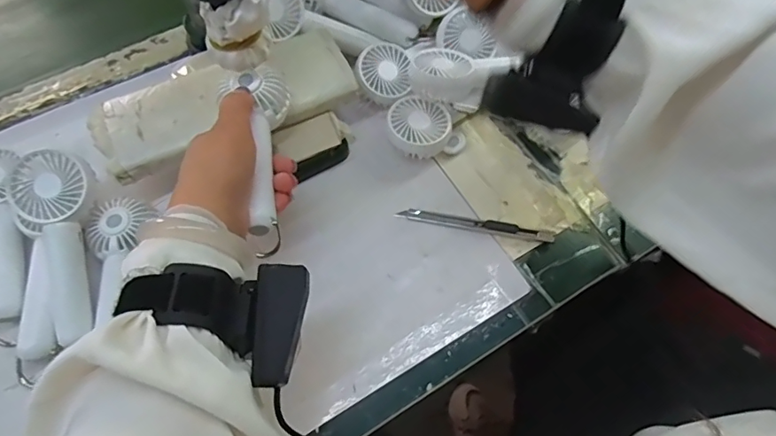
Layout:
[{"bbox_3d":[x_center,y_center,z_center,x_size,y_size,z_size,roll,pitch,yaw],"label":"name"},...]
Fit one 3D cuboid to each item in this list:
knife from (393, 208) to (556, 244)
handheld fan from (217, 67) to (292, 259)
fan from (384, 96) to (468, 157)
[{"bbox_3d":[0.076,0.005,0.429,0.133,0.006,0.013,9,67,4],"label":"knife"},{"bbox_3d":[-0.097,-0.049,0.379,0.047,0.036,0.156,-8,69,-4],"label":"handheld fan"},{"bbox_3d":[0.034,-0.077,0.451,0.069,0.034,0.053,6,66,2],"label":"fan"}]

